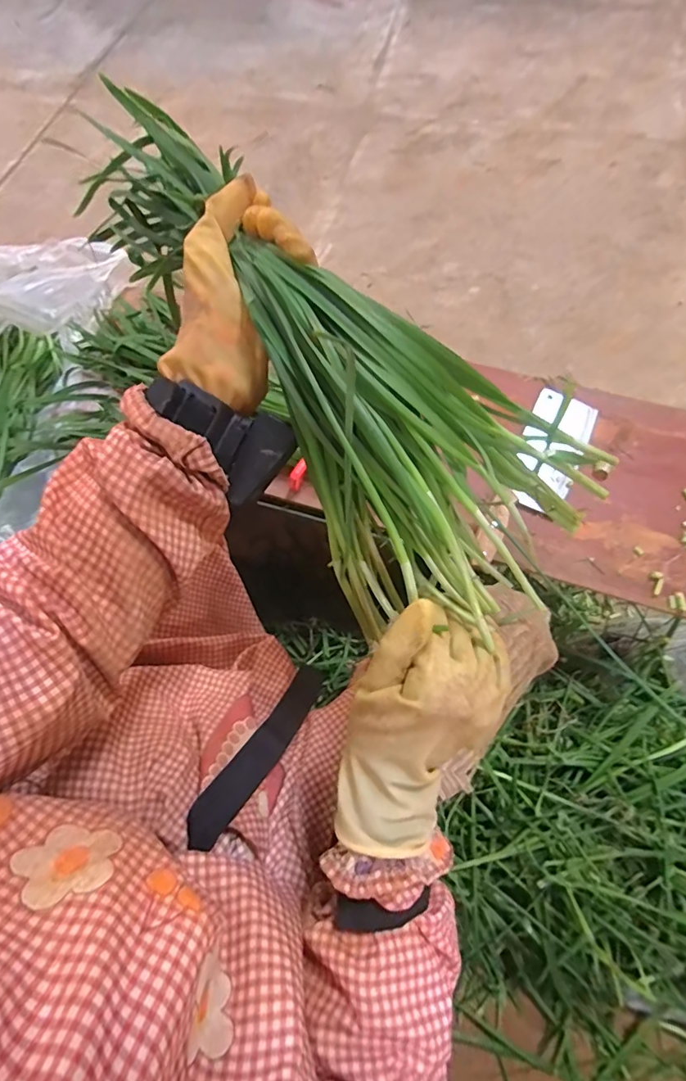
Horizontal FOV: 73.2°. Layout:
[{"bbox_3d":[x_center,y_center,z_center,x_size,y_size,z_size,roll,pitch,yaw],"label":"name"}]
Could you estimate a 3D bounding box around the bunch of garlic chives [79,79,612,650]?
[{"bbox_3d":[-0.005,-0.132,0.323,0.183,0.109,0.411,-39,86,-12],"label":"bunch of garlic chives"}]

